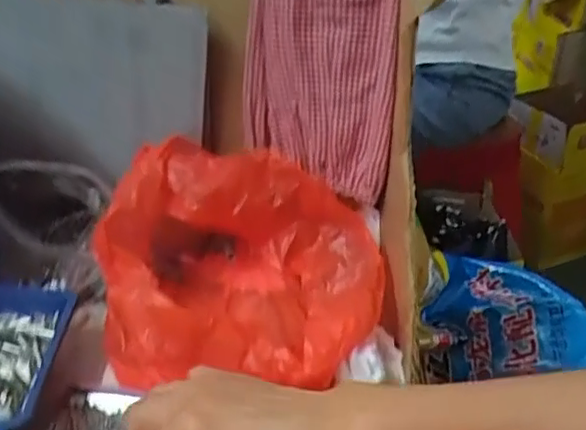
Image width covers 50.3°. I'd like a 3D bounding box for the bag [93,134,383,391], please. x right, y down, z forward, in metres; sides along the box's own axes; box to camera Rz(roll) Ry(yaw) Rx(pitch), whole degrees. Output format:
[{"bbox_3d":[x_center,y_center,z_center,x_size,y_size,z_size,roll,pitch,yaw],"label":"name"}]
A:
[{"bbox_3d":[-0.035,0.037,0.461,0.199,0.113,0.189,8,33,12],"label":"bag"}]

